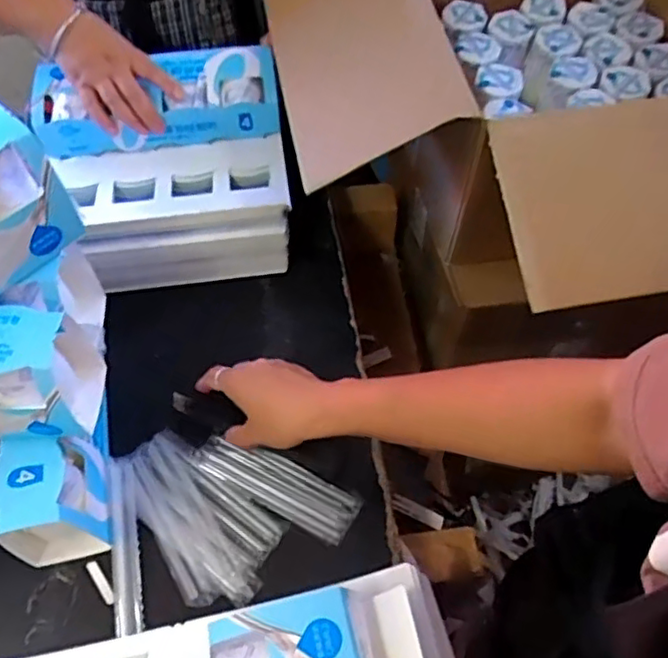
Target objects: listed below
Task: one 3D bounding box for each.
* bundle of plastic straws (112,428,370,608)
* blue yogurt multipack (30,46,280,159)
[{"bbox_3d":[-0.090,0.145,0.564,0.152,0.015,0.168,-33,63,-20],"label":"bundle of plastic straws"},{"bbox_3d":[-0.205,-0.267,0.742,0.270,0.075,0.101,-7,57,-4],"label":"blue yogurt multipack"}]

